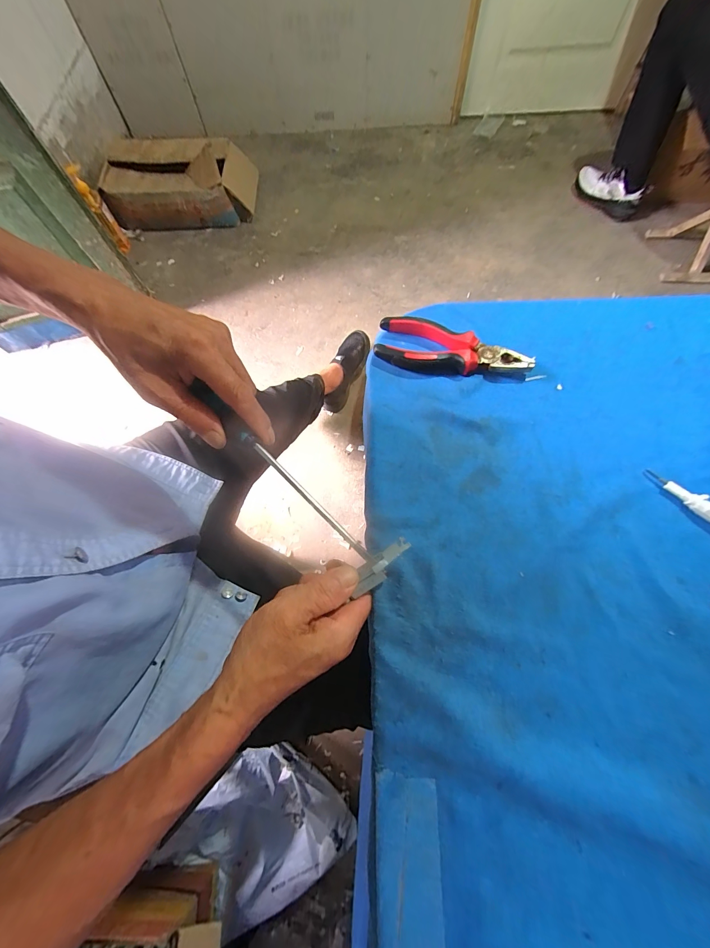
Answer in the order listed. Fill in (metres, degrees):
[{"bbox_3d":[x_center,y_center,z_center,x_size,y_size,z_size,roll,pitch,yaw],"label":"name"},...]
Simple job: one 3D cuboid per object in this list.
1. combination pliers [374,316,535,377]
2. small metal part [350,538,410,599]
[{"bbox_3d":[0.099,-0.124,0.347,0.156,0.021,0.052,21,71,10],"label":"combination pliers"},{"bbox_3d":[0.019,0.075,0.268,0.018,0.014,0.061,43,95,16],"label":"small metal part"}]

